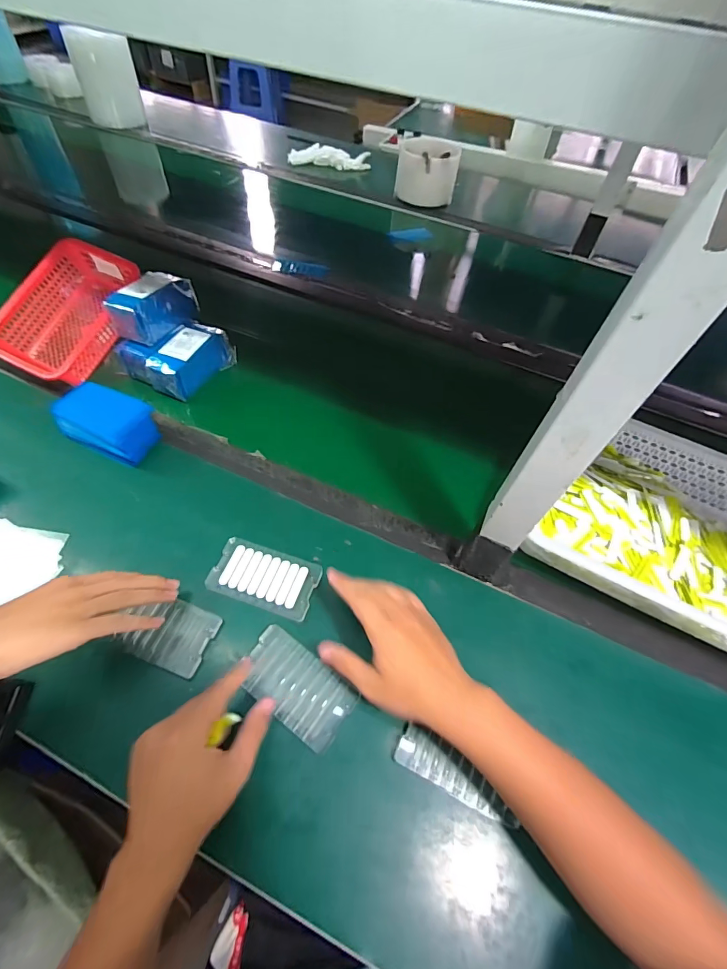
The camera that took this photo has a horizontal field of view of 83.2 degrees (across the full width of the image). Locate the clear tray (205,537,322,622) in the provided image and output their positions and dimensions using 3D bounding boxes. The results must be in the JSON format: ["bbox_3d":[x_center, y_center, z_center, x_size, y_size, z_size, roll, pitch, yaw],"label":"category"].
[{"bbox_3d":[-0.117,0.109,0.487,0.121,0.008,0.069,17,56,7],"label":"clear tray"}]

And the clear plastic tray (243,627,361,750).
[{"bbox_3d":[-0.070,0.207,0.425,0.116,0.009,0.066,31,58,17],"label":"clear plastic tray"}]

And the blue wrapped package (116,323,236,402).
[{"bbox_3d":[-0.301,-0.212,0.670,0.120,0.064,0.130,24,57,11],"label":"blue wrapped package"}]

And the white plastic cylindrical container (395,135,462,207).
[{"bbox_3d":[0.169,-0.826,1.090,0.161,0.136,0.138,8,55,1],"label":"white plastic cylindrical container"}]

